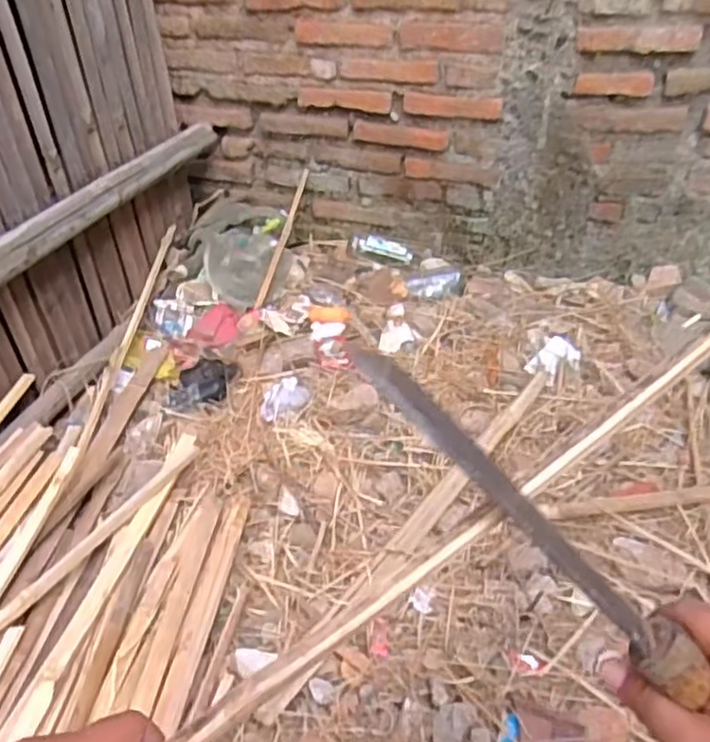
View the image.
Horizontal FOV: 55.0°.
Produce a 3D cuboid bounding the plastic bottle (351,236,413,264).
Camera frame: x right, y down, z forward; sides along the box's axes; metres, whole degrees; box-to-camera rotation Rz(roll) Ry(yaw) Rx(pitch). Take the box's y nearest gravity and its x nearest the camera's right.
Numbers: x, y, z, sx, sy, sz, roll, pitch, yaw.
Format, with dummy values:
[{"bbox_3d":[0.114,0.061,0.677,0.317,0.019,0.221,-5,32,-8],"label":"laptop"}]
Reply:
[{"bbox_3d":[0.058,-0.291,1.598,0.157,0.040,0.050,15,40,21],"label":"plastic bottle"}]

